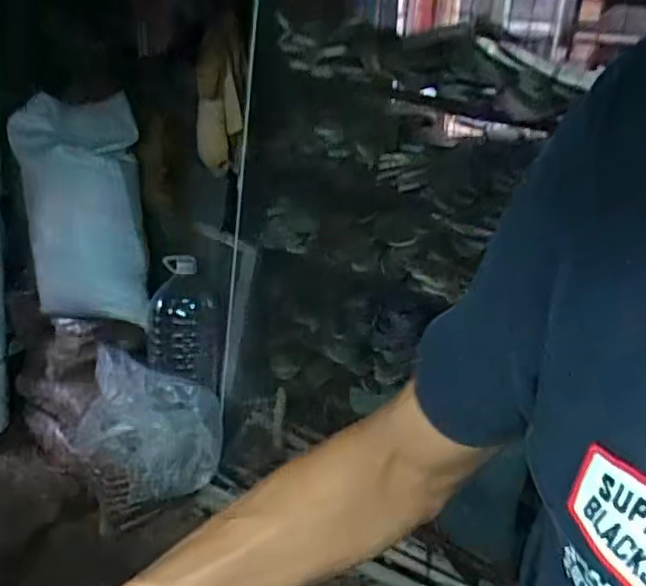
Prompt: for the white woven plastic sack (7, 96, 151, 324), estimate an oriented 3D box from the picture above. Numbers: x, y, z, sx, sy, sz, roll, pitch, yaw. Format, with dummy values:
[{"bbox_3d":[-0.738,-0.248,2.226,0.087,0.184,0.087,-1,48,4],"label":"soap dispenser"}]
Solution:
[{"bbox_3d":[-0.691,-0.245,1.819,0.330,0.692,0.227,-10,-9,-20],"label":"white woven plastic sack"}]

